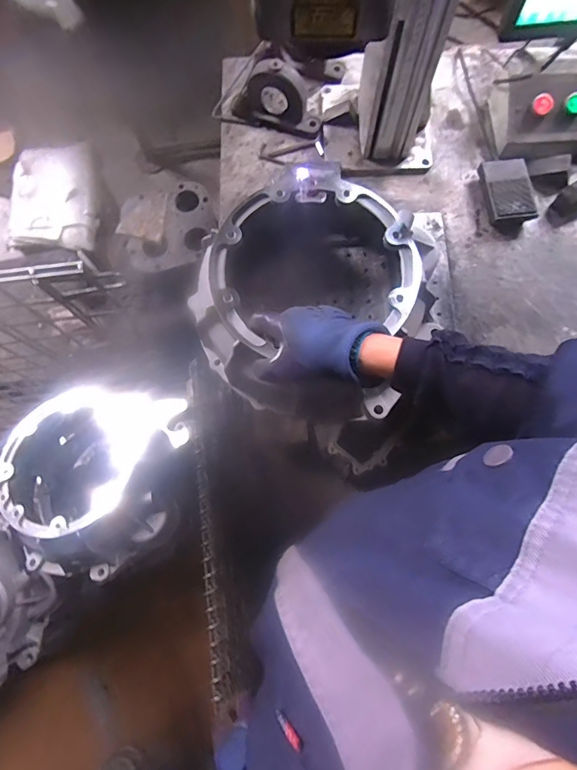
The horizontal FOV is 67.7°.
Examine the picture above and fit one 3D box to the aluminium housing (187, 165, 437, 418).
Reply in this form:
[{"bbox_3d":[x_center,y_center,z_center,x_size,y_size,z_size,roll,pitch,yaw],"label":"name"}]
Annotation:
[{"bbox_3d":[0.053,-0.128,0.564,0.289,0.134,0.335,23,78,6],"label":"aluminium housing"}]

